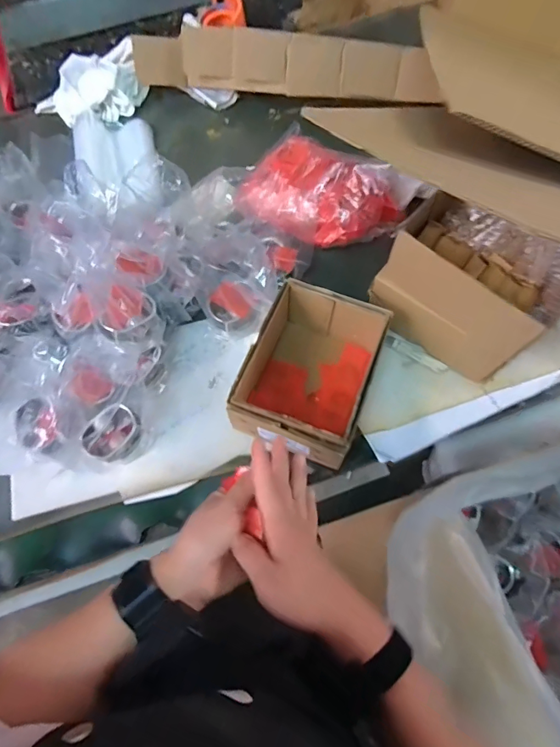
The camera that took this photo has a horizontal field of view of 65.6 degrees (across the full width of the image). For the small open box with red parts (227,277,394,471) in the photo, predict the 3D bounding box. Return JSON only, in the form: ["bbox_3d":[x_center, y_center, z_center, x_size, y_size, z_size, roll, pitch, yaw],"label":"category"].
[{"bbox_3d":[0.042,0.000,0.578,0.146,0.119,0.202,21,72,9],"label":"small open box with red parts"}]

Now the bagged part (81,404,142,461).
[{"bbox_3d":[-0.222,0.082,0.587,0.060,0.052,0.079,36,75,14],"label":"bagged part"}]

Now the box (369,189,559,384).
[{"bbox_3d":[0.232,-0.100,0.562,0.210,0.159,0.139,37,76,14],"label":"box"}]

